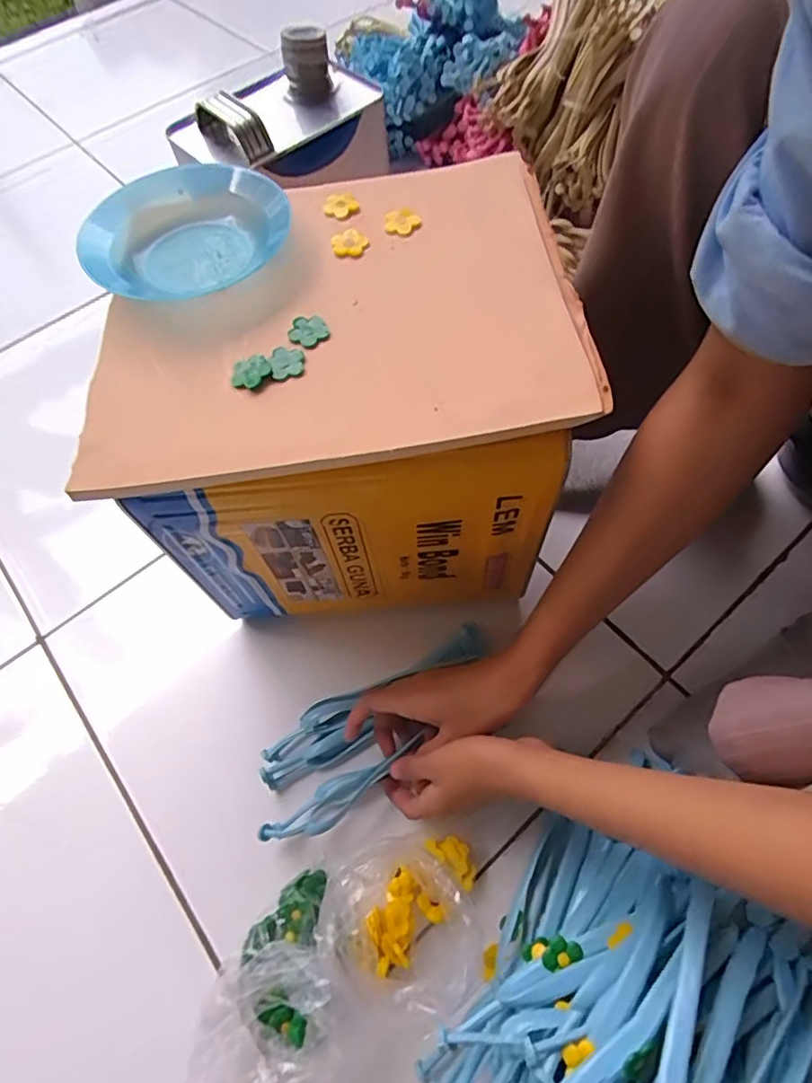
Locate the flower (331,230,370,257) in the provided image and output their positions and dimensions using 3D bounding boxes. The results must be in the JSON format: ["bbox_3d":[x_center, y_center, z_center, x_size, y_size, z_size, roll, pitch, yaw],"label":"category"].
[{"bbox_3d":[-0.037,-0.195,0.362,0.023,0.006,0.022,-12,63,-2],"label":"flower"}]

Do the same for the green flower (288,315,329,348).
[{"bbox_3d":[-0.057,-0.123,0.322,0.022,0.005,0.021,-1,63,3],"label":"green flower"}]

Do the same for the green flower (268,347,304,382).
[{"bbox_3d":[-0.067,-0.100,0.311,0.017,0.005,0.021,-1,63,3],"label":"green flower"}]

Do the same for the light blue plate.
[{"bbox_3d":[-0.141,-0.192,0.354,0.125,0.027,0.123,-1,63,3],"label":"light blue plate"}]

